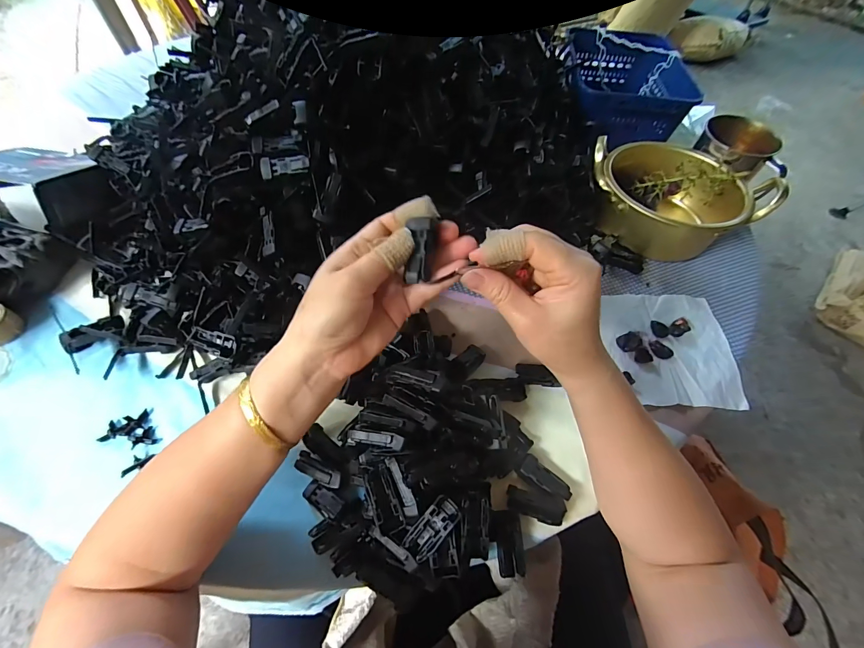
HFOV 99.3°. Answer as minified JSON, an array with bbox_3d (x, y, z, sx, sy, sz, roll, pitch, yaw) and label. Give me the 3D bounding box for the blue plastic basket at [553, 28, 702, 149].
[{"bbox_3d":[0.308,-0.393,0.612,0.187,0.092,0.253,11,59,5],"label":"blue plastic basket"}]

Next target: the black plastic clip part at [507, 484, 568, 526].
[{"bbox_3d":[0.088,0.151,0.306,0.047,0.017,0.020,15,59,7],"label":"black plastic clip part"}]

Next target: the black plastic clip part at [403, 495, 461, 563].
[{"bbox_3d":[0.001,0.147,0.267,0.020,0.016,0.044,40,83,20],"label":"black plastic clip part"}]

